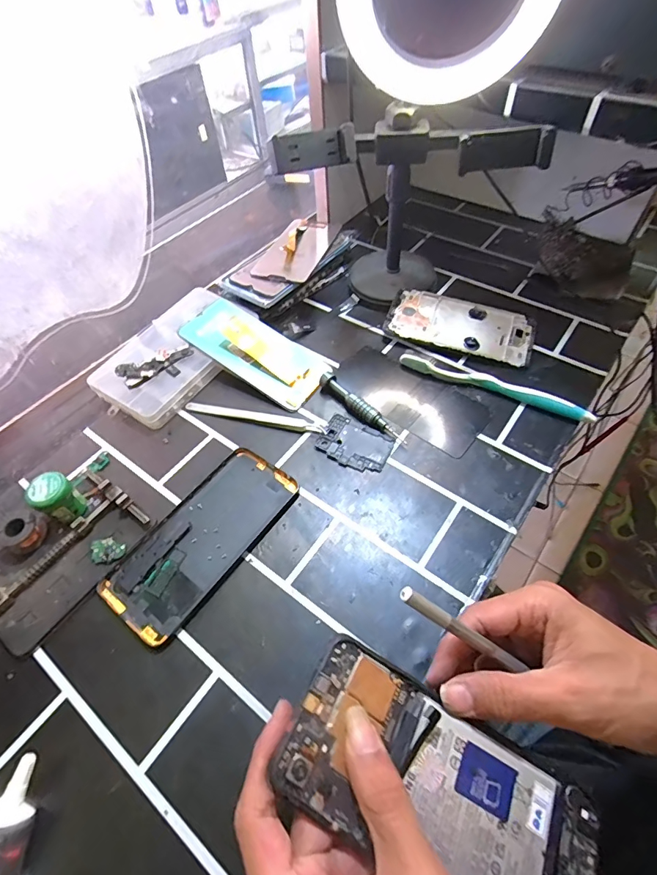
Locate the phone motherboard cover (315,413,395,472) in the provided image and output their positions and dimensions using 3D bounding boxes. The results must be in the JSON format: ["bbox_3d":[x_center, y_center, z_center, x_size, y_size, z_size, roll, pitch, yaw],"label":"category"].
[{"bbox_3d":[0.024,0.007,0.397,0.065,0.005,0.046,26,59,21],"label":"phone motherboard cover"}]

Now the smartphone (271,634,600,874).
[{"bbox_3d":[0.055,0.168,0.204,0.156,0.006,0.070,33,60,3],"label":"smartphone"}]

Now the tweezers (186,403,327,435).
[{"bbox_3d":[-0.071,-0.020,0.414,0.141,0.004,0.012,10,54,11],"label":"tweezers"}]

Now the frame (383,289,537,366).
[{"bbox_3d":[0.143,-0.123,0.467,0.152,0.005,0.072,17,67,11],"label":"frame"}]

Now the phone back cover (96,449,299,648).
[{"bbox_3d":[-0.102,0.079,0.352,0.073,0.005,0.161,30,60,24],"label":"phone back cover"}]

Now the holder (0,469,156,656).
[{"bbox_3d":[-0.213,0.091,0.340,0.083,0.020,0.125,30,61,24],"label":"holder"}]

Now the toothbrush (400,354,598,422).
[{"bbox_3d":[0.160,-0.051,0.420,0.181,0.019,0.016,22,57,19],"label":"toothbrush"}]

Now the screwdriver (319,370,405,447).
[{"bbox_3d":[0.031,-0.028,0.412,0.014,0.017,0.107,-36,59,-21],"label":"screwdriver"}]

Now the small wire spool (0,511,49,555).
[{"bbox_3d":[-0.245,0.076,0.344,0.029,0.021,0.023,-27,56,-16],"label":"small wire spool"}]

